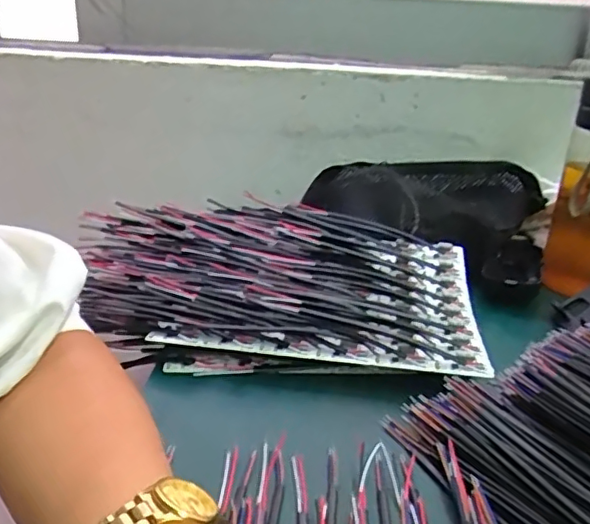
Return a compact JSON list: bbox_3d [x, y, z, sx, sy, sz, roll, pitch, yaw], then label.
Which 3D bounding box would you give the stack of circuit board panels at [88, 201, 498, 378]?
[{"bbox_3d":[-0.025,0.008,0.497,0.350,0.035,0.235,0,24,7],"label":"stack of circuit board panels"}]

